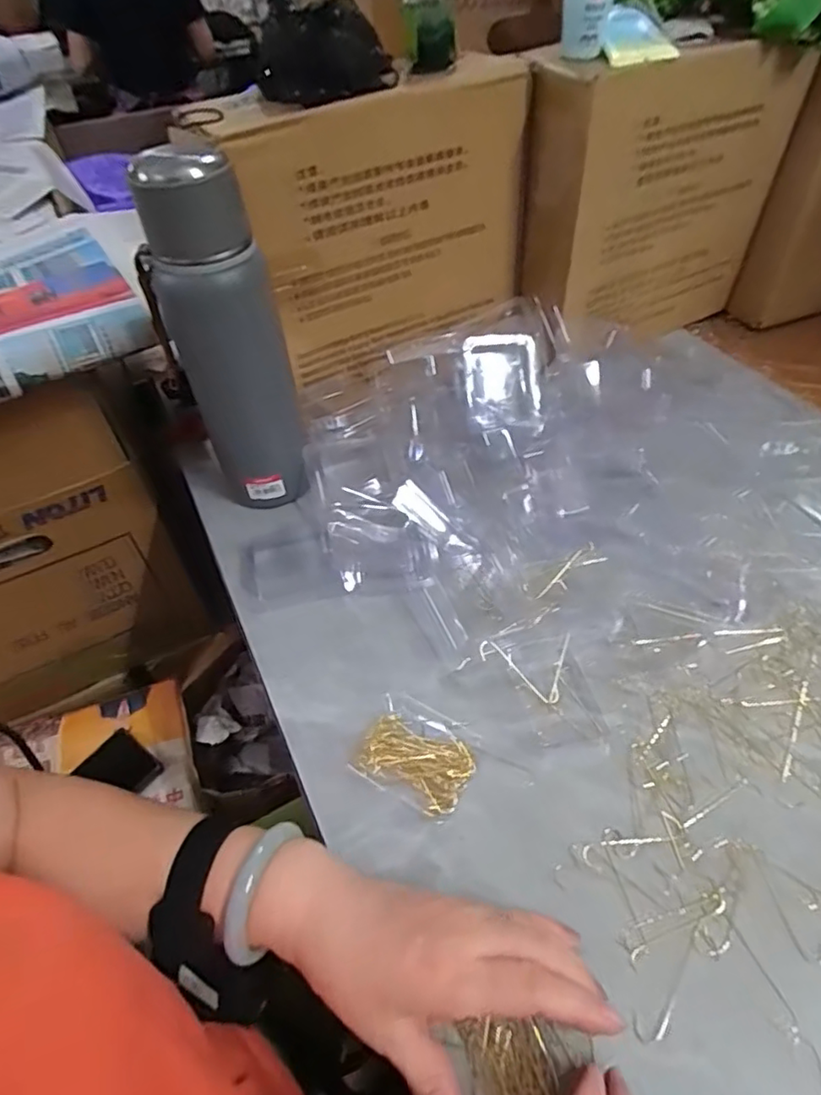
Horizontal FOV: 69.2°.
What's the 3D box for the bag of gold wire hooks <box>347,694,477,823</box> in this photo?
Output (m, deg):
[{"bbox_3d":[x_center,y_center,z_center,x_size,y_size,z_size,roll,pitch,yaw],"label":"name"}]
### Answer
[{"bbox_3d":[0.006,0.131,0.385,0.072,0.013,0.063,22,53,21],"label":"bag of gold wire hooks"}]

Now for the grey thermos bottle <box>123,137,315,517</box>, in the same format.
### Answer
[{"bbox_3d":[-0.141,-0.141,0.485,0.082,0.305,0.063,-20,51,-13],"label":"grey thermos bottle"}]

